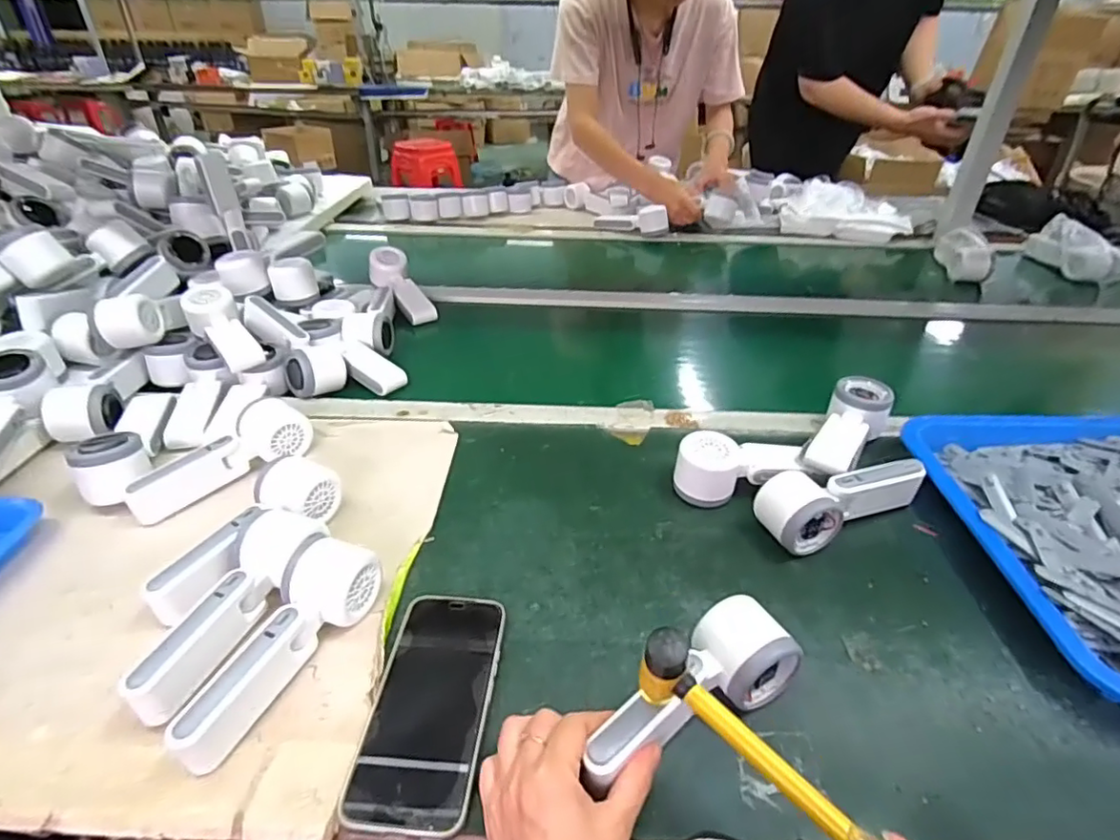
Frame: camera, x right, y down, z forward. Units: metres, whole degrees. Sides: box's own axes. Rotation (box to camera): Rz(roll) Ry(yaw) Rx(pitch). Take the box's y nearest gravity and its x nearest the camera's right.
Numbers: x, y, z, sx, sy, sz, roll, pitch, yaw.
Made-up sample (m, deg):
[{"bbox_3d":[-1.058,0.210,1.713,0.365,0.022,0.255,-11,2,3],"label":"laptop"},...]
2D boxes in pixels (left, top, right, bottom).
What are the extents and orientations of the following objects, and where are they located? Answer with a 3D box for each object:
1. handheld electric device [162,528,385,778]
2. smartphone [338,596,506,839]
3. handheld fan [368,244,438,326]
[{"bbox_3d":[-0.198,0.155,0.411,0.061,0.050,0.161,13,37,17],"label":"handheld electric device"},{"bbox_3d":[-0.086,0.190,0.402,0.077,0.012,0.159,3,35,4],"label":"smartphone"},{"bbox_3d":[-0.247,-0.209,0.926,0.059,0.039,0.165,-22,58,-28],"label":"handheld fan"}]

